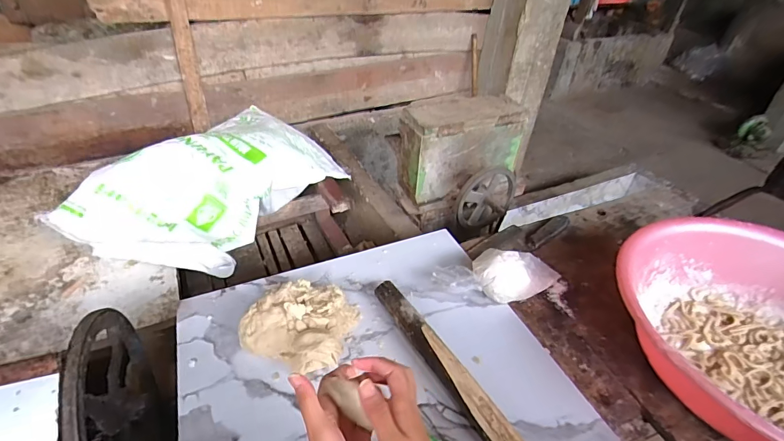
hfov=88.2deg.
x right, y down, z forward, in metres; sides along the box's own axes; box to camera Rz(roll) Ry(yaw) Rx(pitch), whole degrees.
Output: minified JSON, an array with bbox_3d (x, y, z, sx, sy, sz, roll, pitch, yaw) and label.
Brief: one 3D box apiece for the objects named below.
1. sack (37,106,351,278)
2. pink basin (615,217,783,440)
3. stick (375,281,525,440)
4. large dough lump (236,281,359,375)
[{"bbox_3d":[-0.467,-0.103,1.116,0.403,0.208,0.671,22,42,20],"label":"sack"},{"bbox_3d":[0.515,0.170,0.556,0.391,0.137,0.397,3,39,-2],"label":"pink basin"},{"bbox_3d":[0.069,0.195,0.558,0.038,0.033,0.302,-19,44,-26],"label":"stick"},{"bbox_3d":[-0.131,0.142,0.591,0.151,0.055,0.138,18,41,16],"label":"large dough lump"}]

